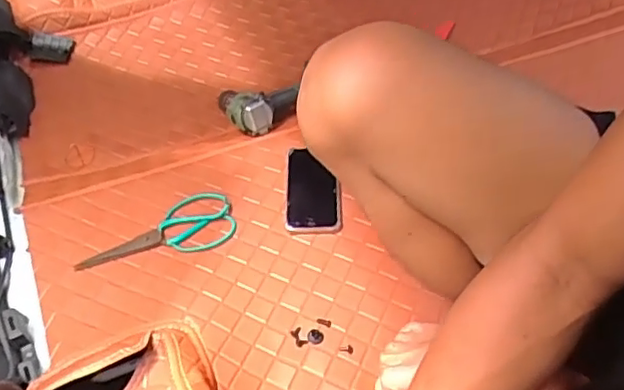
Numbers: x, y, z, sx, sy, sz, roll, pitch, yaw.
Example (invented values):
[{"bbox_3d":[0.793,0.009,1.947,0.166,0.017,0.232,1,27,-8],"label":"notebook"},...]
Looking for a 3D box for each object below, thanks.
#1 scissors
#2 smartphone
[{"bbox_3d":[-0.217,0.062,0.860,0.222,0.008,0.093,-23,57,-14],"label":"scissors"},{"bbox_3d":[0.001,-0.009,0.896,0.085,0.015,0.133,-6,62,12],"label":"smartphone"}]

